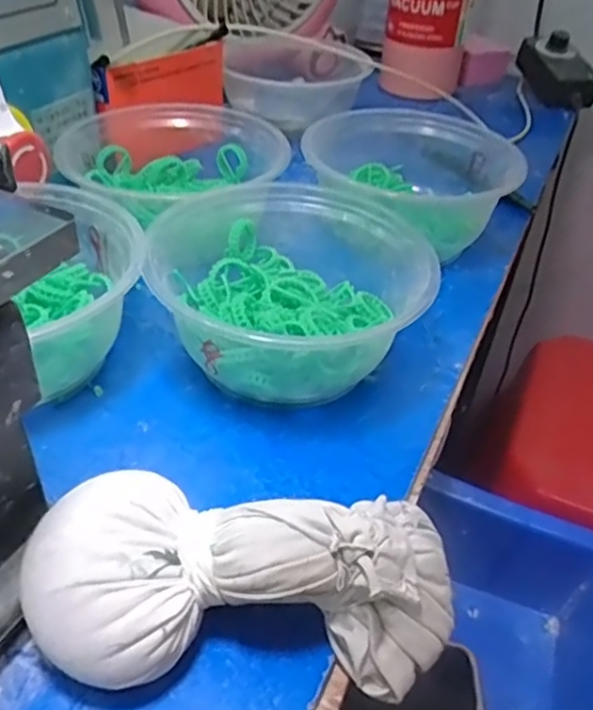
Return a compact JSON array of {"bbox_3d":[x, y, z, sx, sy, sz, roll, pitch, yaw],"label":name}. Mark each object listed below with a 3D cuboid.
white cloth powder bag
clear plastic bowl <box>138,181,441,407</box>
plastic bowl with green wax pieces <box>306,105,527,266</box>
[{"bbox_3d":[-0.016,0.075,0.216,0.133,0.046,0.059,4,39,-1],"label":"white cloth powder bag"},{"bbox_3d":[-0.004,-0.031,0.330,0.128,0.061,0.117,3,39,-3],"label":"clear plastic bowl"},{"bbox_3d":[0.062,-0.118,0.432,0.125,0.058,0.131,3,39,-3],"label":"plastic bowl with green wax pieces"}]

